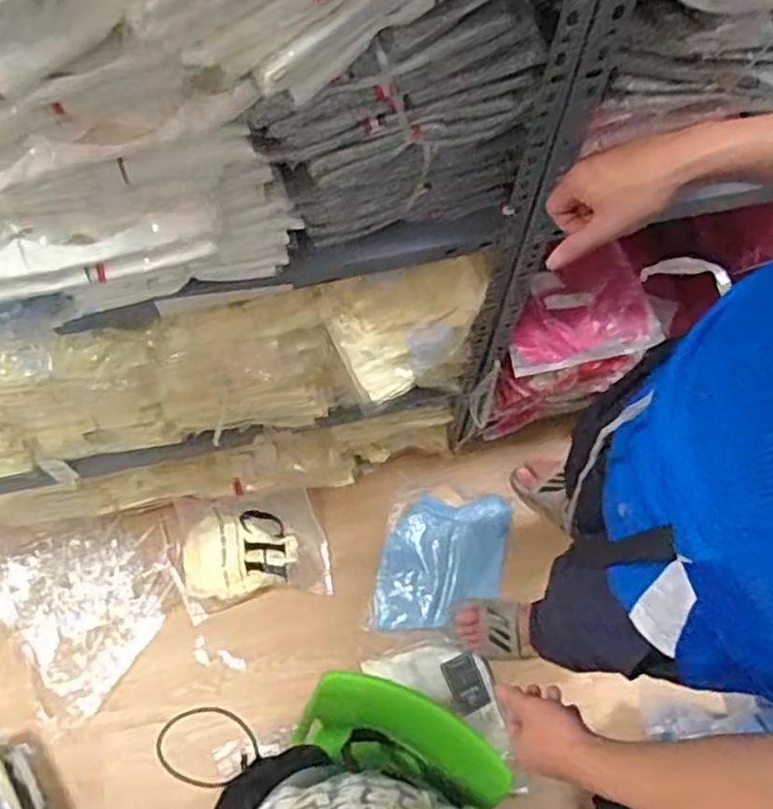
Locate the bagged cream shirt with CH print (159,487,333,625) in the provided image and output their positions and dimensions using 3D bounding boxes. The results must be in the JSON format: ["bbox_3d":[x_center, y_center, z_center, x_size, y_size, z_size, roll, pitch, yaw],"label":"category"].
[{"bbox_3d":[-0.283,0.280,1.391,0.311,0.063,0.237,-13,69,-4],"label":"bagged cream shirt with CH print"}]

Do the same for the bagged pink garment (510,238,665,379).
[{"bbox_3d":[0.289,-0.138,1.067,0.255,0.061,0.149,-18,70,-6],"label":"bagged pink garment"}]

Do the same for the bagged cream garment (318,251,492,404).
[{"bbox_3d":[0.031,-0.095,0.887,0.196,0.191,0.042,-17,39,-6],"label":"bagged cream garment"}]

